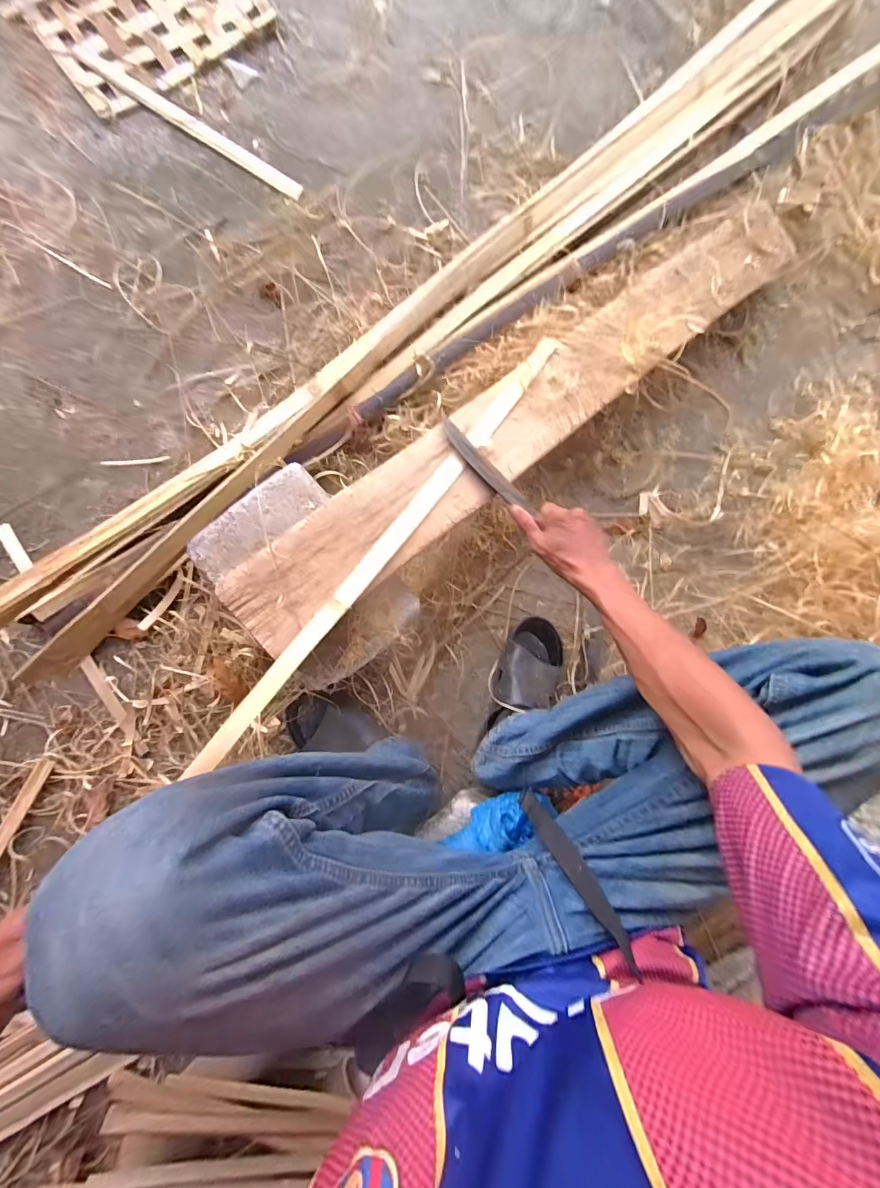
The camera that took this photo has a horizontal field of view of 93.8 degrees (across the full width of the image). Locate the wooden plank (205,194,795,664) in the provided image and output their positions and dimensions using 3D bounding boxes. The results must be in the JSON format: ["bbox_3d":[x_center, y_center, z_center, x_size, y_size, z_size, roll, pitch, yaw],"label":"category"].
[{"bbox_3d":[0.166,-0.294,0.599,1.069,0.039,0.134,-40,92,-11],"label":"wooden plank"}]

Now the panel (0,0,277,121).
[{"bbox_3d":[-0.477,-0.959,0.680,0.347,0.018,0.229,-37,91,-7],"label":"panel"}]

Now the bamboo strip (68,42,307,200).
[{"bbox_3d":[-0.409,-0.773,0.677,0.400,0.009,0.036,31,77,-4],"label":"bamboo strip"}]

